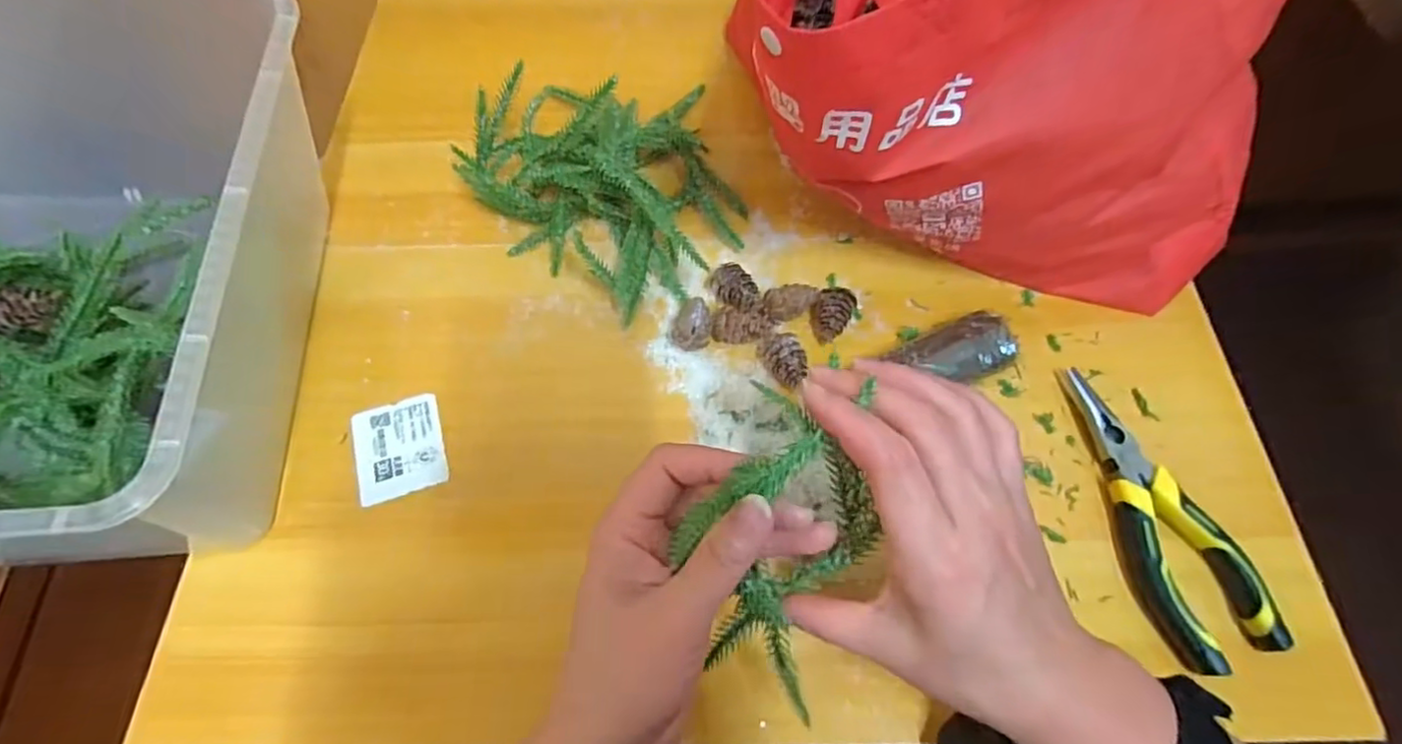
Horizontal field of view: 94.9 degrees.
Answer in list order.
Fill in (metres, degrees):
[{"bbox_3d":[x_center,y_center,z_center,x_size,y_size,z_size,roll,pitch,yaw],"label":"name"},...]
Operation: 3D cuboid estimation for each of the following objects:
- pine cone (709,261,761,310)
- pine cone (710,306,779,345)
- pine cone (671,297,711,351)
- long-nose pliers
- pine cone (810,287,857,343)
[{"bbox_3d":[0.022,-0.052,0.401,0.022,0.016,0.038,-22,65,-10],"label":"pine cone"},{"bbox_3d":[0.027,-0.029,0.392,0.040,0.023,0.023,2,63,2],"label":"pine cone"},{"bbox_3d":[-0.005,-0.029,0.394,0.022,0.020,0.037,1,62,2],"label":"pine cone"},{"bbox_3d":[0.235,0.070,0.338,0.051,0.015,0.154,-14,64,-6],"label":"long-nose pliers"},{"bbox_3d":[0.080,-0.036,0.394,0.023,0.020,0.030,26,67,13],"label":"pine cone"}]

